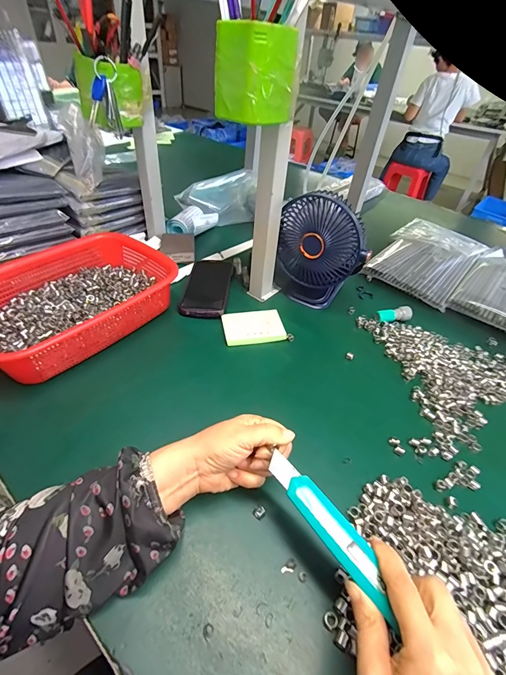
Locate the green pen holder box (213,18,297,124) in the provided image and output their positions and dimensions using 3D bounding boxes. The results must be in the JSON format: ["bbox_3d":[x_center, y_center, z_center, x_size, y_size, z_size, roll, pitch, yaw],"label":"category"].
[{"bbox_3d":[0.004,-0.285,0.356,0.069,0.078,0.083,30,47,25],"label":"green pen holder box"}]

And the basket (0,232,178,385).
[{"bbox_3d":[-0.263,-0.058,0.493,0.208,0.077,0.293,30,46,27],"label":"basket"}]

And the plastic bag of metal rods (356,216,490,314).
[{"bbox_3d":[0.393,-0.187,0.737,0.185,0.040,0.327,31,47,28],"label":"plastic bag of metal rods"}]

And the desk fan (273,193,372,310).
[{"bbox_3d":[0.108,-0.138,0.544,0.134,0.182,0.088,8,41,4],"label":"desk fan"}]

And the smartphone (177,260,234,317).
[{"bbox_3d":[-0.081,-0.096,0.597,0.077,0.015,0.177,5,40,1],"label":"smartphone"}]

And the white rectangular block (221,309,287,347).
[{"bbox_3d":[0.001,-0.017,0.519,0.093,0.011,0.067,-6,42,-12],"label":"white rectangular block"}]

